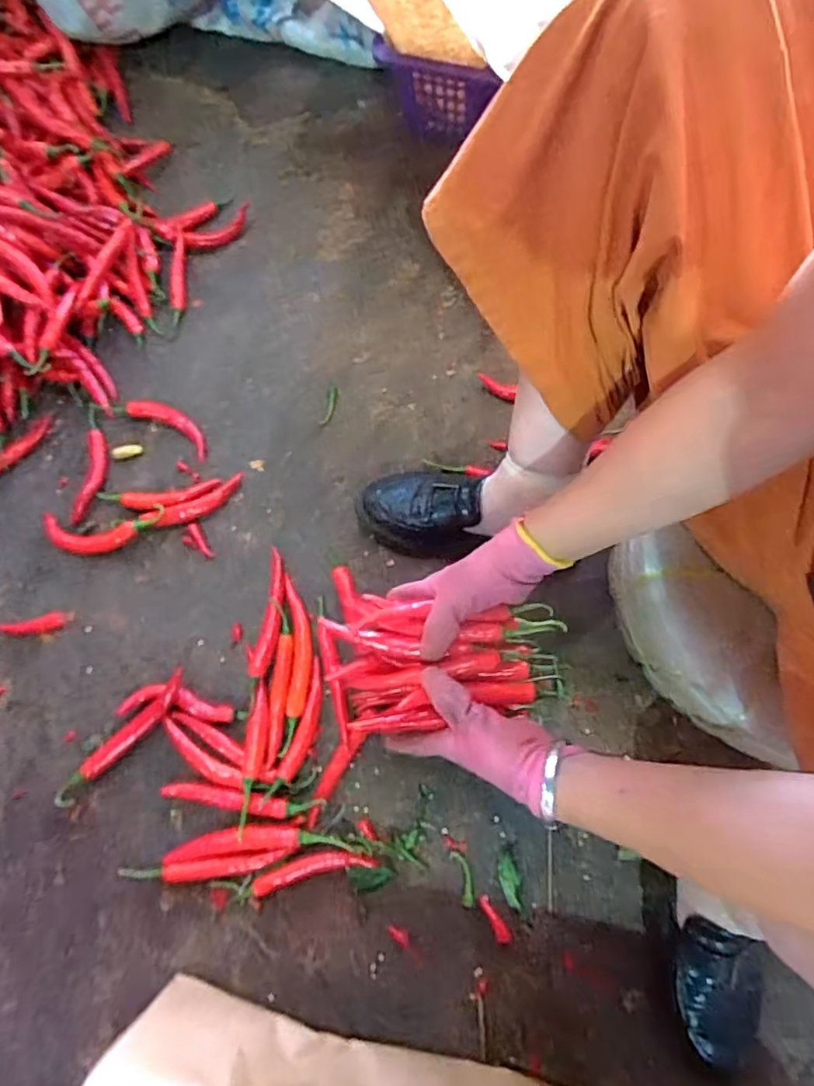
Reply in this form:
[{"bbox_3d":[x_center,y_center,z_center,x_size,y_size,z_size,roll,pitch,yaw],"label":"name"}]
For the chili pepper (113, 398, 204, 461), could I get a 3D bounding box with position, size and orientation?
[{"bbox_3d":[-0.288,-0.146,0.719,0.130,0.018,0.043,27,75,10],"label":"chili pepper"}]

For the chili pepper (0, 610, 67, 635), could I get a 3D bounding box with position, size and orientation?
[{"bbox_3d":[-0.410,0.088,0.653,0.066,0.011,0.022,-8,72,-1],"label":"chili pepper"}]

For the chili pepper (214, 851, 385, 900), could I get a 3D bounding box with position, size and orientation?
[{"bbox_3d":[-0.107,0.312,0.565,0.154,0.015,0.023,-12,72,-2],"label":"chili pepper"}]

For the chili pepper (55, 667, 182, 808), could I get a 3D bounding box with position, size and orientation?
[{"bbox_3d":[-0.287,0.198,0.602,0.170,0.026,0.025,-43,76,-11],"label":"chili pepper"}]

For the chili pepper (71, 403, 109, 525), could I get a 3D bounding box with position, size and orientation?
[{"bbox_3d":[-0.371,-0.095,0.704,0.031,0.015,0.142,4,73,3],"label":"chili pepper"}]

